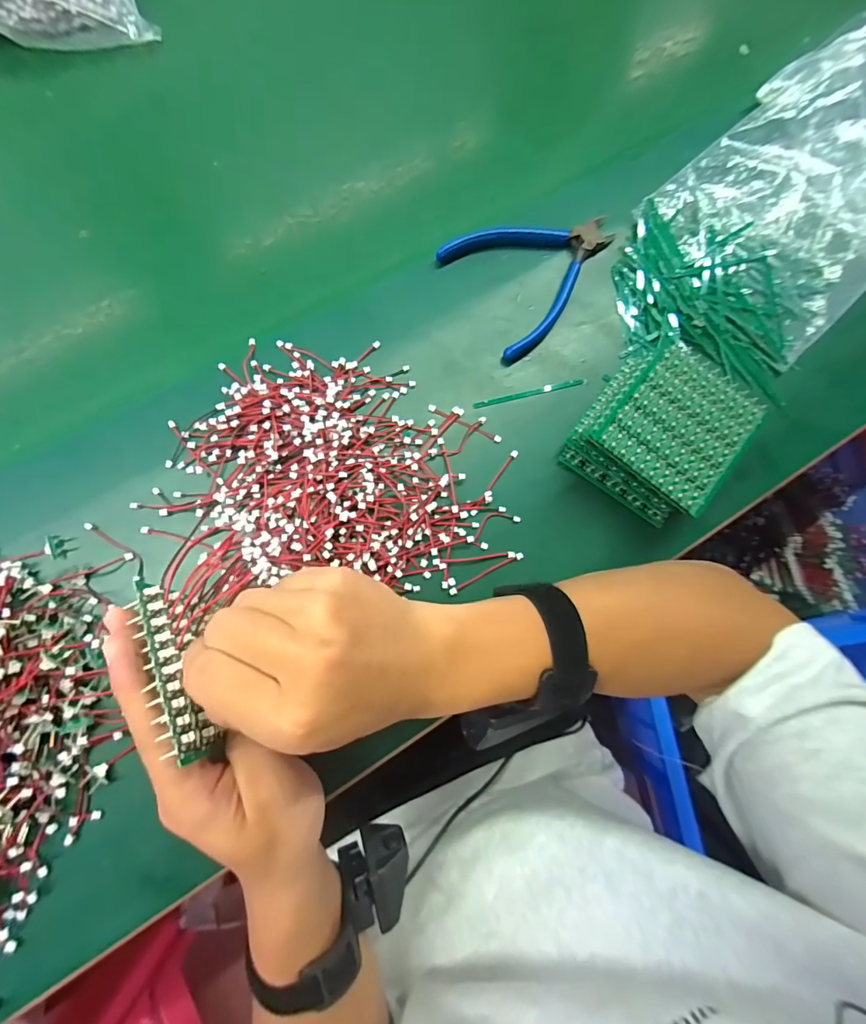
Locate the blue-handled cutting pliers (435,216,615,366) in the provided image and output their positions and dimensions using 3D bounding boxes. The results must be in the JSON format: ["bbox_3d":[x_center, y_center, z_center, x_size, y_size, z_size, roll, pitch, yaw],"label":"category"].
[{"bbox_3d":[0.081,-0.196,0.351,0.140,0.010,0.102,-40,83,-10],"label":"blue-handled cutting pliers"}]

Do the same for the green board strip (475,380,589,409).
[{"bbox_3d":[0.075,-0.091,0.342,0.090,0.004,0.006,-15,80,-6],"label":"green board strip"}]

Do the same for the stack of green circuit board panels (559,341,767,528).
[{"bbox_3d":[0.156,-0.055,0.315,0.093,0.054,0.092,35,78,1],"label":"stack of green circuit board panels"}]

